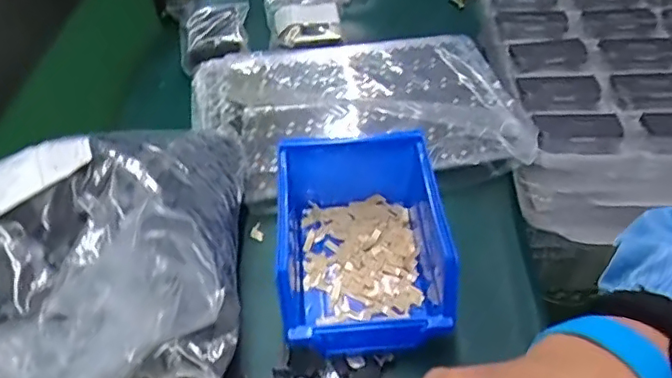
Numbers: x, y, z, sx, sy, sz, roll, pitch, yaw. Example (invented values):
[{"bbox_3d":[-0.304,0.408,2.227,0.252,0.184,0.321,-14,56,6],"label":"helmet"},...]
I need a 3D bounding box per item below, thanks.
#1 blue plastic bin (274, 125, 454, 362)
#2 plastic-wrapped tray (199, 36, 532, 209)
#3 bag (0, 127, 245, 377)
[{"bbox_3d":[0.017,0.035,0.391,0.108,0.065,0.142,-5,47,0],"label":"blue plastic bin"},{"bbox_3d":[0.009,-0.078,0.510,0.282,0.027,0.189,-9,48,0],"label":"plastic-wrapped tray"},{"bbox_3d":[-0.151,0.056,0.342,0.185,0.123,0.246,-7,47,-2],"label":"bag"}]

